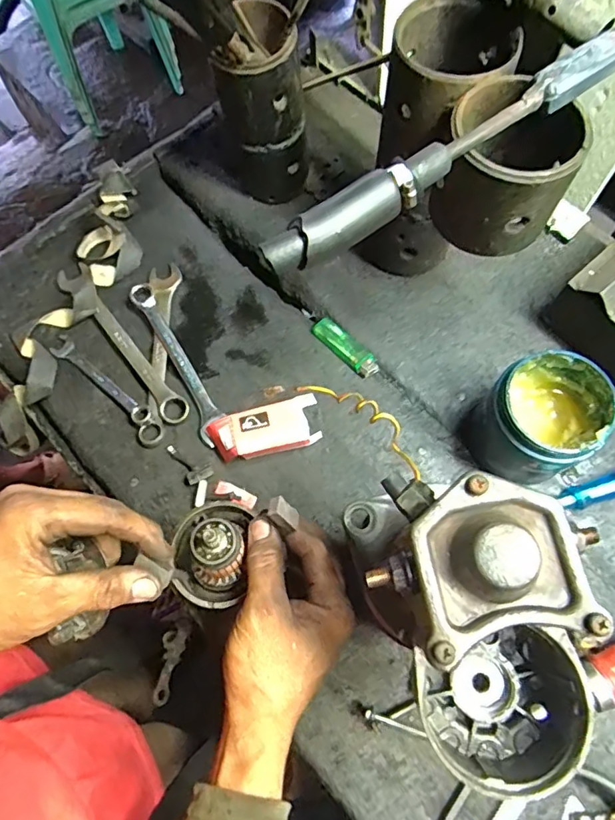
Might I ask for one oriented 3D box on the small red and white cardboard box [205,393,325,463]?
[{"bbox_3d":[-0.039,0.022,0.501,0.107,0.045,0.049,-16,70,-4],"label":"small red and white cardboard box"}]

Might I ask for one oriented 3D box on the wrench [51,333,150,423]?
[{"bbox_3d":[-0.215,-0.031,0.544,0.146,0.015,0.023,39,76,14],"label":"wrench"}]

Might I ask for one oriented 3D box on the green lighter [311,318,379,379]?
[{"bbox_3d":[0.039,-0.064,0.537,0.026,0.009,0.080,-42,74,-12],"label":"green lighter"}]

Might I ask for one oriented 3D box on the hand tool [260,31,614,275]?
[{"bbox_3d":[0.092,-0.157,0.320,0.266,0.030,0.027,-31,72,-9],"label":"hand tool"}]

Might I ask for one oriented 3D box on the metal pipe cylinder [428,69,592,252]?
[{"bbox_3d":[0.137,-0.170,0.364,0.083,0.075,0.089,-1,70,2],"label":"metal pipe cylinder"}]

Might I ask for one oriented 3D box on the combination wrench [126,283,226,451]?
[{"bbox_3d":[-0.135,-0.051,0.545,0.027,0.017,0.192,-28,72,-8],"label":"combination wrench"}]

